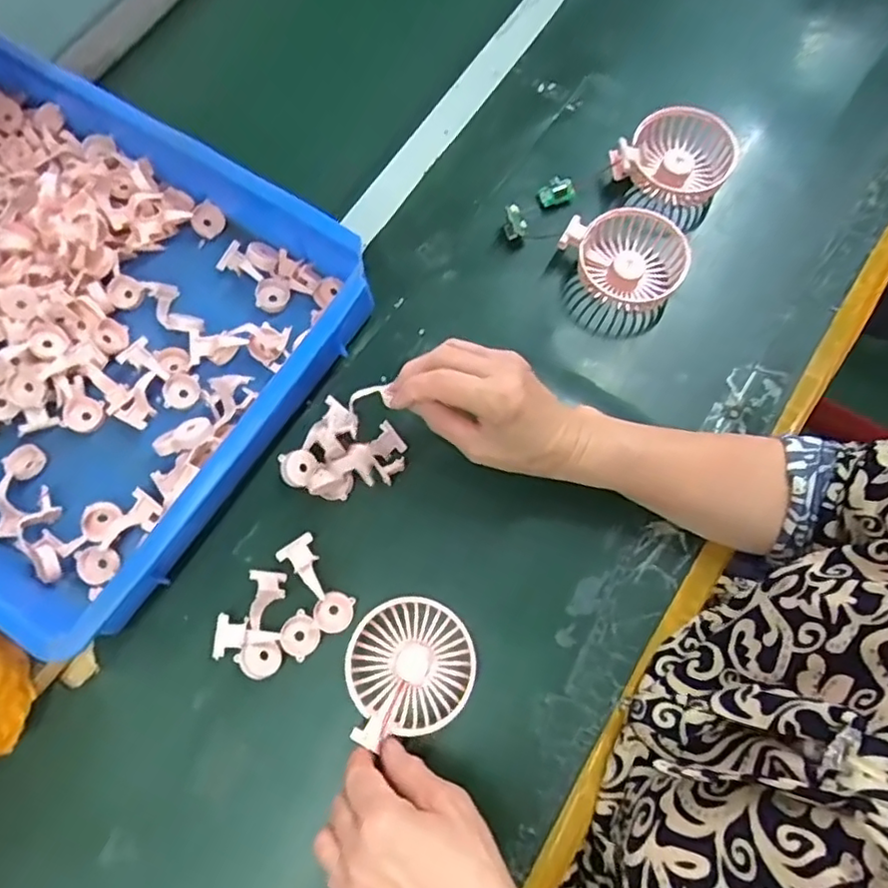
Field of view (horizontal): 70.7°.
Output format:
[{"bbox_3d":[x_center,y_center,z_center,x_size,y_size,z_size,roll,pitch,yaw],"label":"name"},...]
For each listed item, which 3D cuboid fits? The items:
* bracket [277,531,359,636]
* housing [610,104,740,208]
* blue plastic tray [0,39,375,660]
[{"bbox_3d":[-0.096,0.104,0.468,0.031,0.016,0.076,-35,73,-8],"label":"bracket"},{"bbox_3d":[0.211,-0.262,0.572,0.103,0.050,0.083,20,74,10],"label":"housing"},{"bbox_3d":[-0.379,-0.141,0.535,0.561,0.086,0.370,33,77,13],"label":"blue plastic tray"}]

